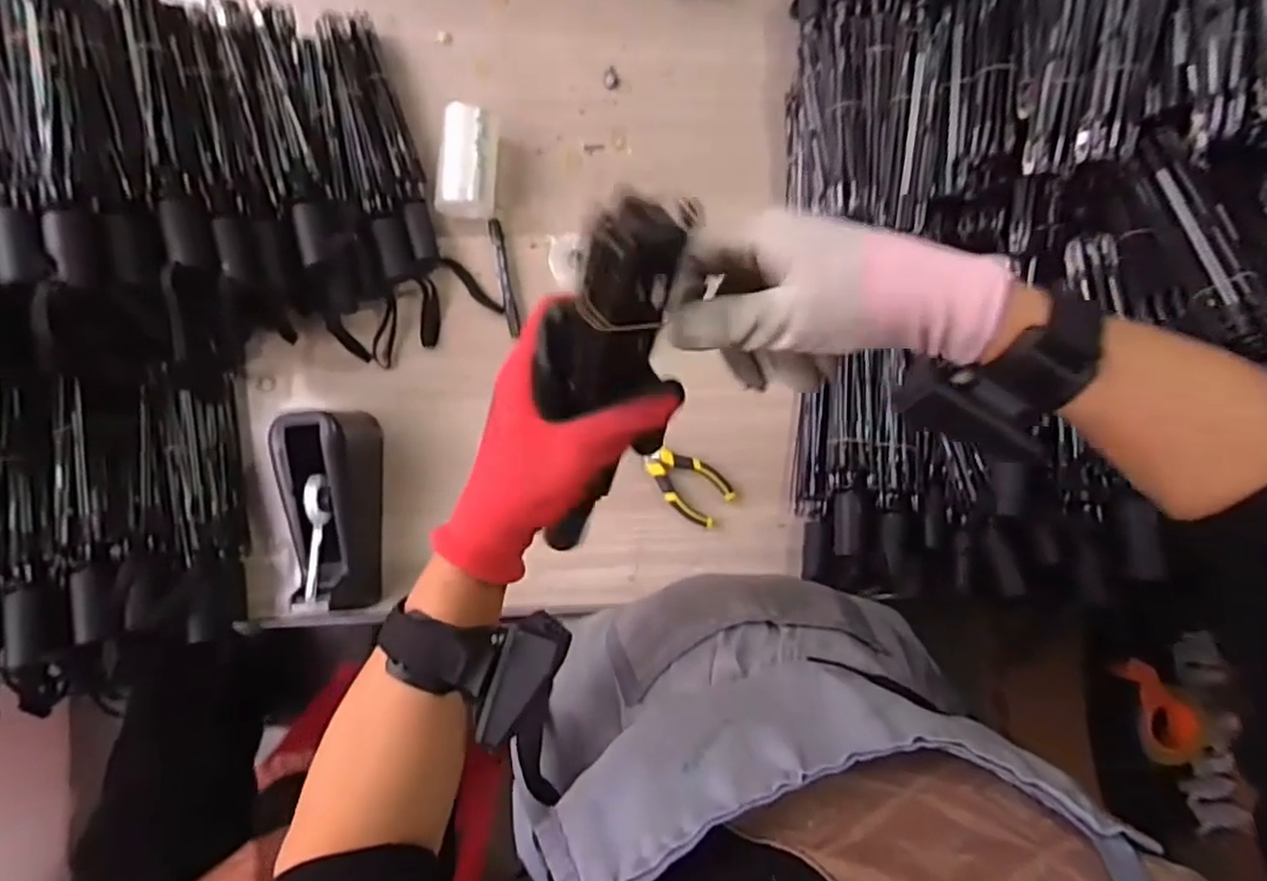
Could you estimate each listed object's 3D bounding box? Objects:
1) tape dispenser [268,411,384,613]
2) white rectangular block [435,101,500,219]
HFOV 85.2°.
[{"bbox_3d":[-0.297,0.070,0.682,0.073,0.101,0.198,-5,87,-2],"label":"tape dispenser"},{"bbox_3d":[-0.175,-0.291,0.733,0.060,0.054,0.111,4,87,-2],"label":"white rectangular block"}]

